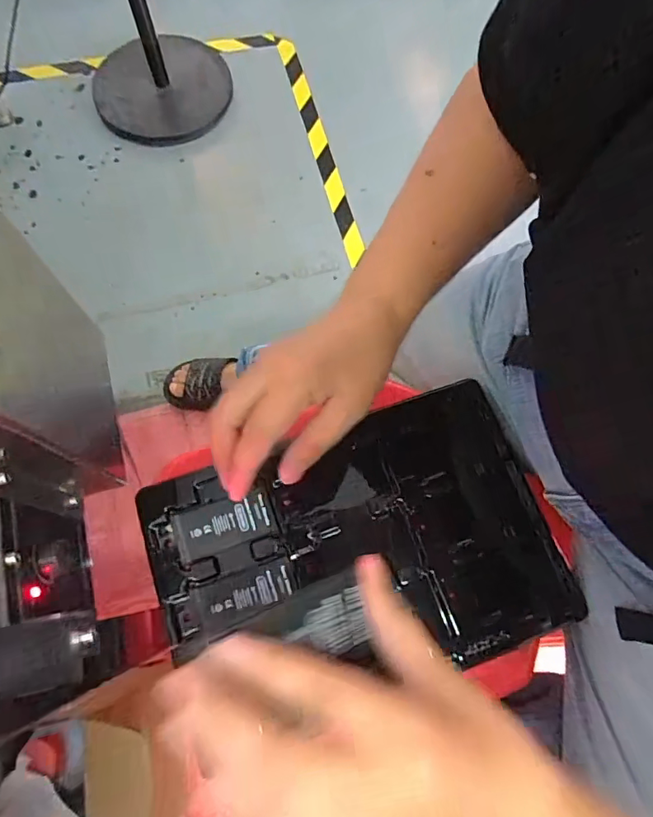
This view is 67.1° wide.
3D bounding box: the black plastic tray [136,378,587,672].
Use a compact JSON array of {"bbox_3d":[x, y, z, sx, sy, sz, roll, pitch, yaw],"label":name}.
[{"bbox_3d":[0.026,0.120,0.422,0.326,0.016,0.215,-18,73,-8],"label":"black plastic tray"}]

